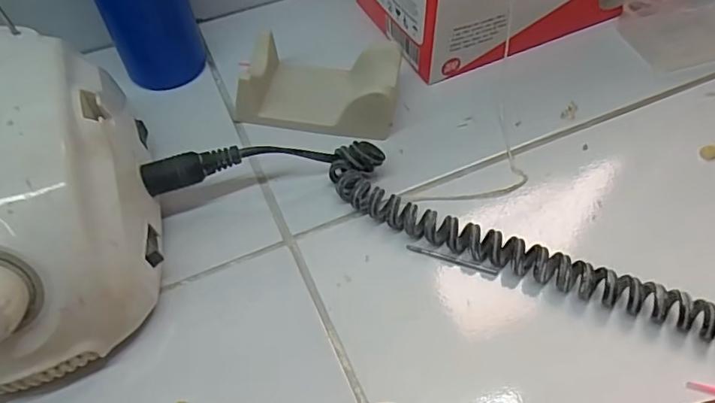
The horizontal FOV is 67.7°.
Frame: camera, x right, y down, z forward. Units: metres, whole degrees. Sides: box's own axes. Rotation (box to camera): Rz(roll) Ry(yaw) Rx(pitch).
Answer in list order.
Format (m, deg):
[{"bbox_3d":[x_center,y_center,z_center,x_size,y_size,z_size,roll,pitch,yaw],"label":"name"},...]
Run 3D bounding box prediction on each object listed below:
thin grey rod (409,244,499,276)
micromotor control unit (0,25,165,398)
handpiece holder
[{"bbox_3d":[0.046,0.028,0.255,0.044,0.004,0.004,16,57,12],"label":"thin grey rod"},{"bbox_3d":[-0.145,-0.003,0.225,0.099,0.072,0.135,-18,56,-11],"label":"micromotor control unit"},{"bbox_3d":[-0.021,-0.067,0.306,0.092,0.034,0.052,13,56,10],"label":"handpiece holder"}]

